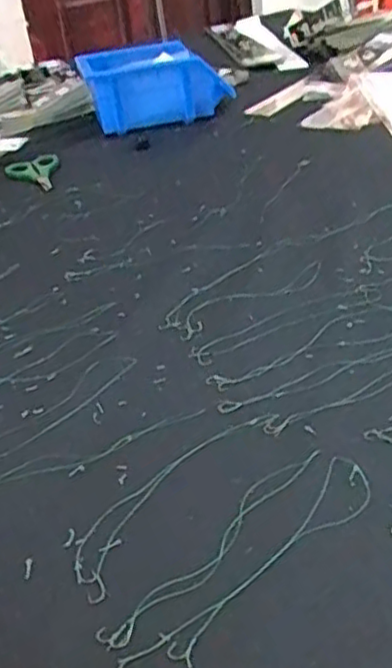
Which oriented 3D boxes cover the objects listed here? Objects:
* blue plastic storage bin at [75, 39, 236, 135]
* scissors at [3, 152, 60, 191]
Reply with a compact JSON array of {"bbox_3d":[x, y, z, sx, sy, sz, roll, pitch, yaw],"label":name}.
[{"bbox_3d":[-0.059,-0.325,0.907,0.176,0.082,0.128,-15,34,-12],"label":"blue plastic storage bin"},{"bbox_3d":[-0.179,-0.179,0.765,0.060,0.014,0.082,-15,34,-11],"label":"scissors"}]

